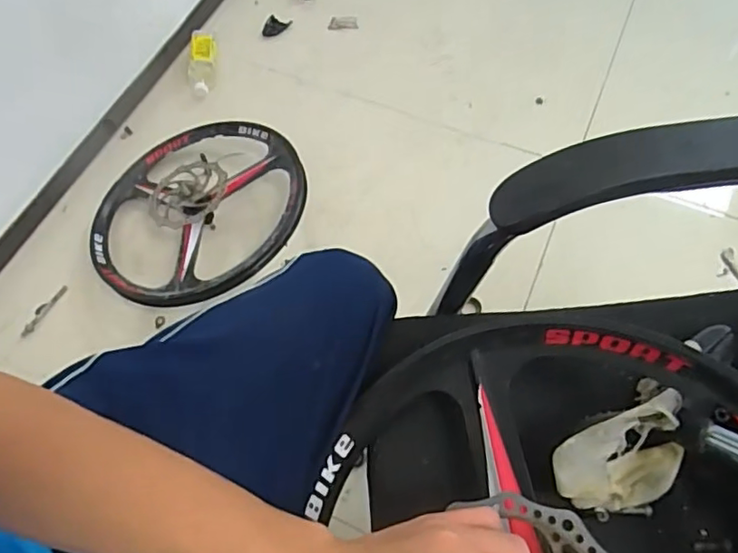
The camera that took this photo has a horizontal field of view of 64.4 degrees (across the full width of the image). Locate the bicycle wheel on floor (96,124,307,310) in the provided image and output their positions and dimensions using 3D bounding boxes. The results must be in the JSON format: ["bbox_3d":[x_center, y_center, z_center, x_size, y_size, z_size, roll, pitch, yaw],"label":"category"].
[{"bbox_3d":[-0.315,-0.128,1.079,0.391,0.079,0.411,0,62,0],"label":"bicycle wheel on floor"}]

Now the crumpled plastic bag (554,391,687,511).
[{"bbox_3d":[0.197,0.140,0.457,0.106,0.114,0.036,-40,37,1],"label":"crumpled plastic bag"}]

